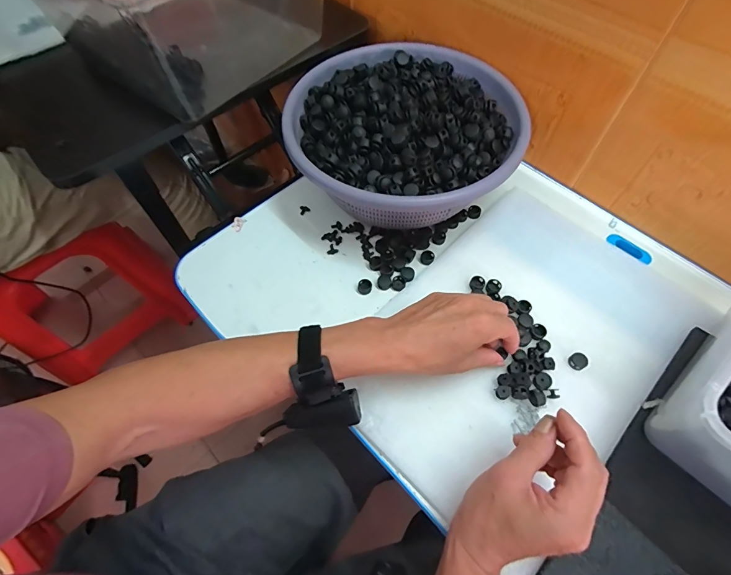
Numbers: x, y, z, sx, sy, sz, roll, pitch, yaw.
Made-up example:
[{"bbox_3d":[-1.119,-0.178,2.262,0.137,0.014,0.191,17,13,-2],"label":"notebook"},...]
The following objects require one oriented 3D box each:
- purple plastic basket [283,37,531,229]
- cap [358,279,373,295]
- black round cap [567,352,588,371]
[{"bbox_3d":[0.054,-0.193,0.515,0.280,0.123,0.281,-1,61,1],"label":"purple plastic basket"},{"bbox_3d":[0.000,-0.001,0.471,0.017,0.009,0.017,-1,58,2],"label":"cap"},{"bbox_3d":[0.225,0.078,0.410,0.017,0.009,0.017,-1,58,2],"label":"black round cap"}]

